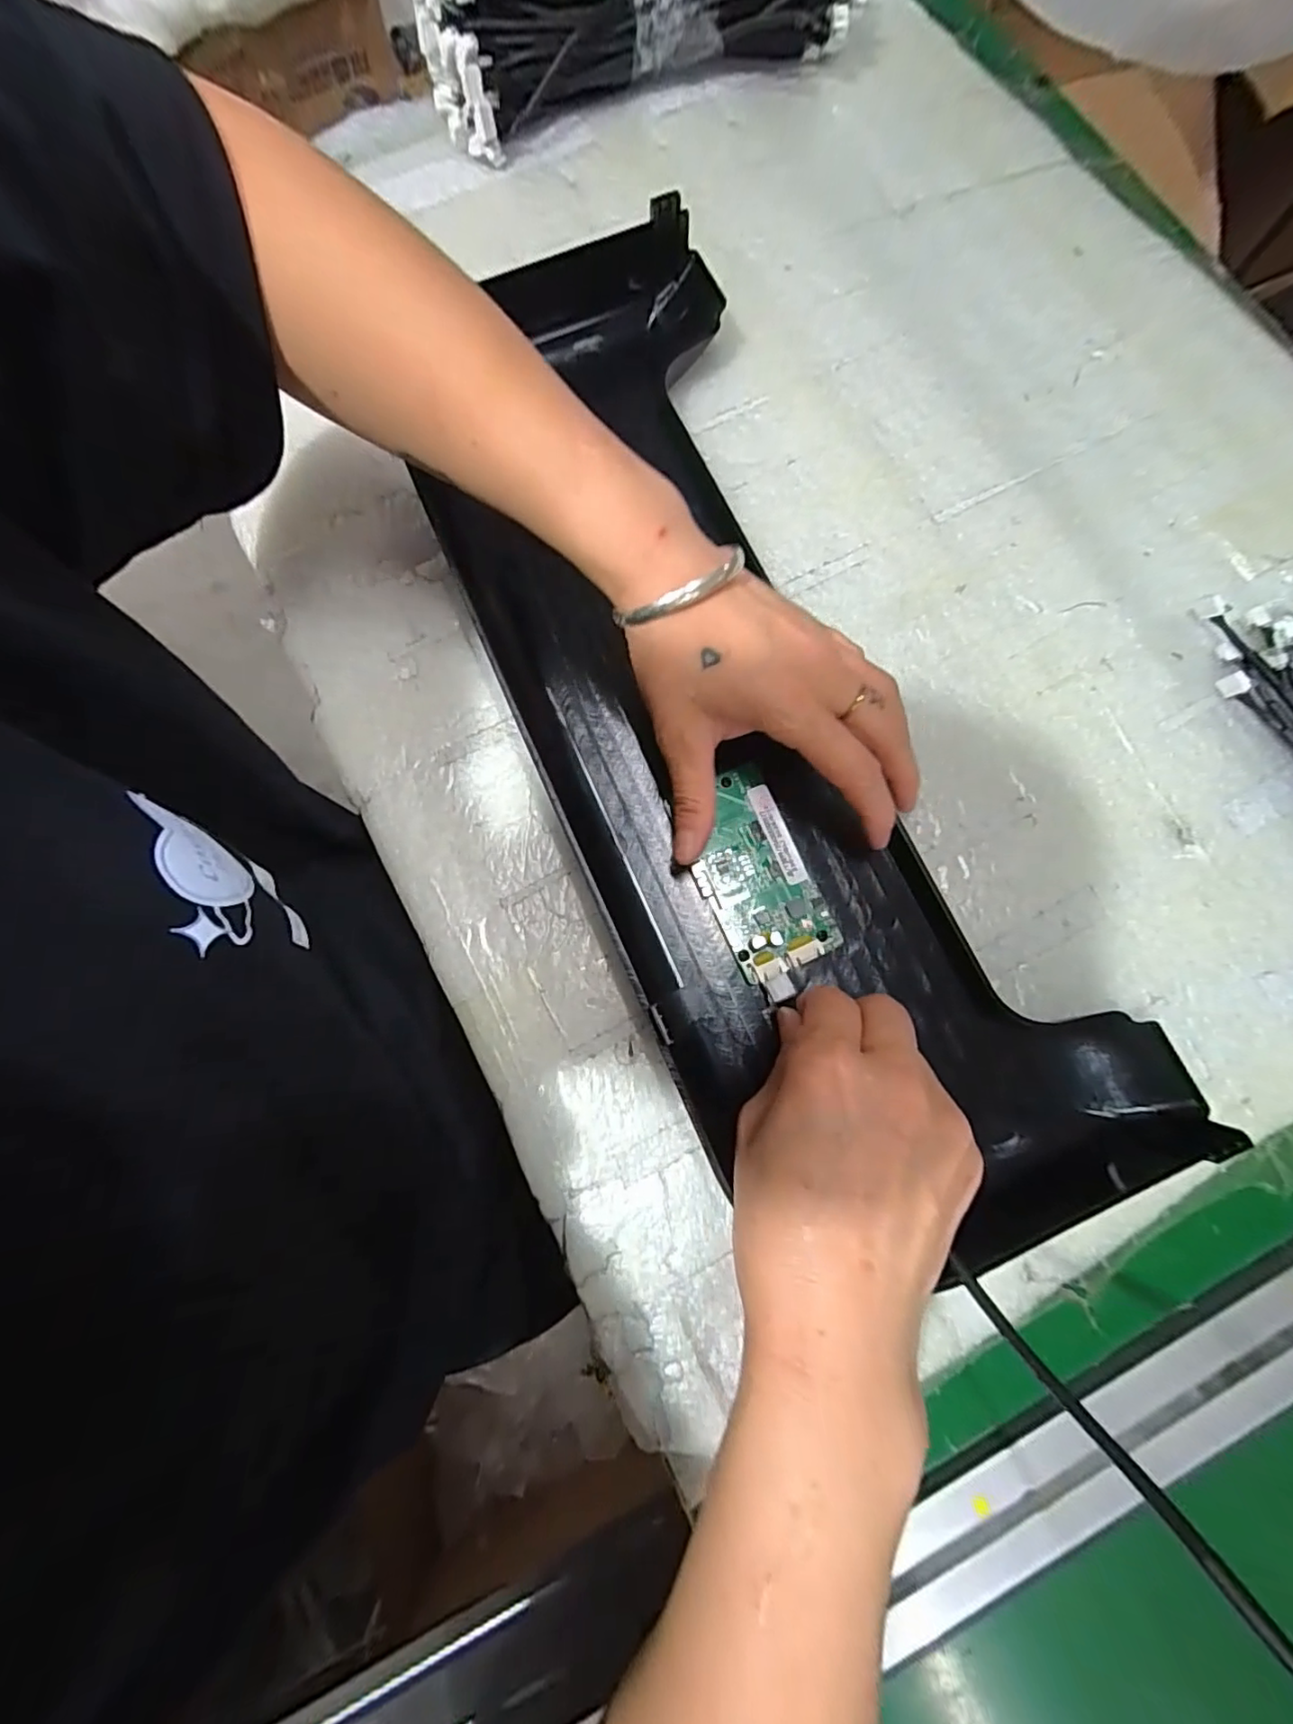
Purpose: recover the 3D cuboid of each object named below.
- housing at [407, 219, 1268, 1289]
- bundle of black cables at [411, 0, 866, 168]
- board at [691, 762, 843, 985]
[{"bbox_3d":[0.035,-0.075,0.282,0.186,0.053,0.489,-24,79,-5],"label":"housing"},{"bbox_3d":[0.001,-0.510,0.361,0.270,0.057,0.064,-21,80,-5],"label":"bundle of black cables"},{"bbox_3d":[0.049,0.004,0.274,0.047,0.009,0.092,-25,80,-5],"label":"board"}]

